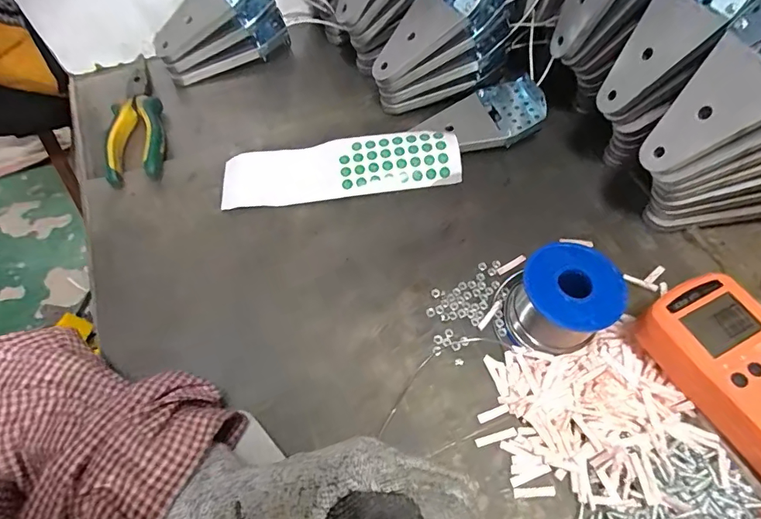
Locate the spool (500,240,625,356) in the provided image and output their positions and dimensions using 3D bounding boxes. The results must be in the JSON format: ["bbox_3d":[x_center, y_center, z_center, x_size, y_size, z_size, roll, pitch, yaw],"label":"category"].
[{"bbox_3d":[0.129,0.030,0.318,0.066,0.062,0.065,0,59,0],"label":"spool"}]

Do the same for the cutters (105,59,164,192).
[{"bbox_3d":[-0.249,-0.146,0.446,0.054,0.021,0.180,-16,60,-9],"label":"cutters"}]

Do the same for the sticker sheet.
[{"bbox_3d":[-0.036,-0.085,0.413,0.218,0.011,0.059,-7,74,1],"label":"sticker sheet"}]

